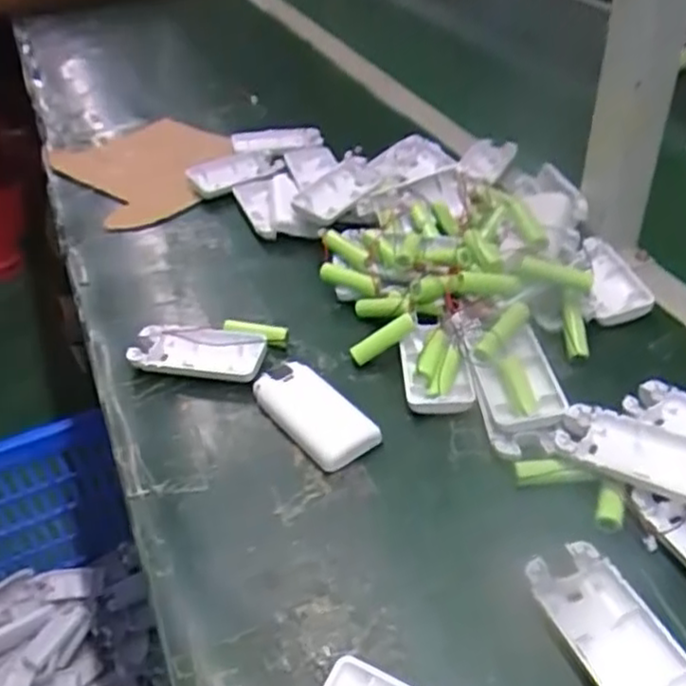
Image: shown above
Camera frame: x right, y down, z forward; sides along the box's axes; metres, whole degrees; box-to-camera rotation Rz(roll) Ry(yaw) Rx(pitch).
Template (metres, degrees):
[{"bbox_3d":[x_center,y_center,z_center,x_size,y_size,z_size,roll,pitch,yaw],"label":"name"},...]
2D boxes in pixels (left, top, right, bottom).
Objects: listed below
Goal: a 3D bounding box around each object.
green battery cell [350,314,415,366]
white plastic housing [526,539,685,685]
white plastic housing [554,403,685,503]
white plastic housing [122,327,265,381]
[{"bbox_3d":[0.027,-0.003,0.499,0.048,0.013,0.012,-33,44,0],"label":"green battery cell"},{"bbox_3d":[0.130,0.140,0.346,0.047,0.011,0.093,-18,43,-16],"label":"white plastic housing"},{"bbox_3d":[0.170,0.065,0.411,0.091,0.023,0.040,14,44,21],"label":"white plastic housing"},{"bbox_3d":[-0.100,0.007,0.505,0.092,0.019,0.037,5,42,11],"label":"white plastic housing"}]

